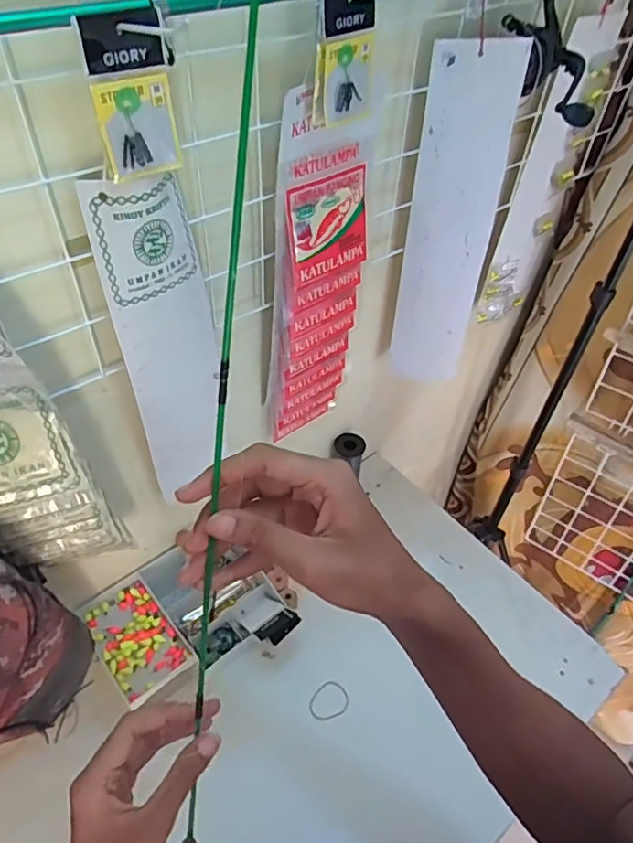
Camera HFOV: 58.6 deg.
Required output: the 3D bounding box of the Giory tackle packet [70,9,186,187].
[{"bbox_3d":[-0.117,-0.208,0.364,0.052,0.092,0.010,-23,52,-22],"label":"Giory tackle packet"}]

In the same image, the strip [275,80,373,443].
[{"bbox_3d":[0.002,-0.136,0.617,0.108,0.400,0.027,-28,55,-26],"label":"strip"}]

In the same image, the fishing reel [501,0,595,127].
[{"bbox_3d":[0.247,-0.382,0.575,0.108,0.098,0.115,20,49,15],"label":"fishing reel"}]

